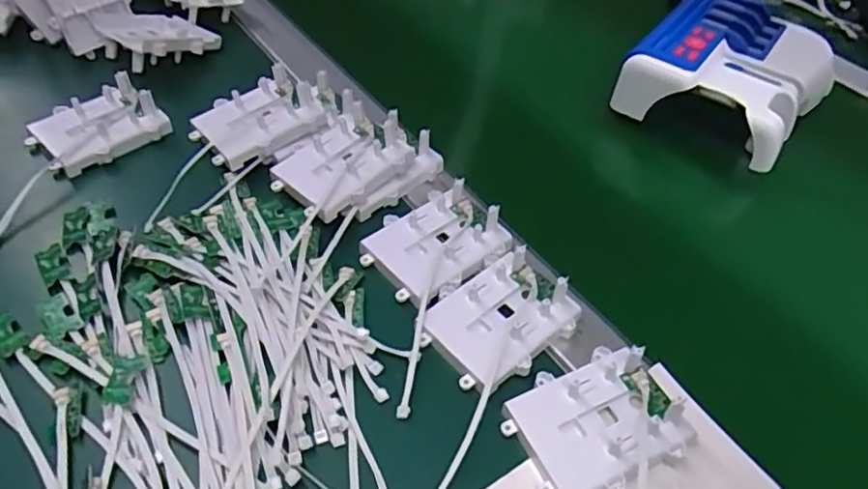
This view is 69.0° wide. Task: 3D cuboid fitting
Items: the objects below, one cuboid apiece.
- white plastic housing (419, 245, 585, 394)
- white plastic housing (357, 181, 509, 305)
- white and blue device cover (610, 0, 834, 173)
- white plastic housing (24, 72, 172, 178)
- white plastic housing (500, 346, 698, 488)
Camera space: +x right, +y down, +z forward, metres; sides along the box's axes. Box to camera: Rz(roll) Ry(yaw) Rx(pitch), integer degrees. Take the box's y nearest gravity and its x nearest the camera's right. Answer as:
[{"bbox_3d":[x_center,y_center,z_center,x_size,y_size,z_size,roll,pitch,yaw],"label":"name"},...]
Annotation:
[{"bbox_3d":[0.036,0.040,0.364,0.077,0.022,0.066,-31,59,-27],"label":"white plastic housing"},{"bbox_3d":[0.001,-0.004,0.399,0.080,0.018,0.067,-33,60,-28],"label":"white plastic housing"},{"bbox_3d":[0.250,-0.147,0.528,0.136,0.052,0.168,32,54,20],"label":"white and blue device cover"},{"bbox_3d":[-0.248,-0.090,0.465,0.084,0.027,0.059,-30,59,-27],"label":"white plastic housing"},{"bbox_3d":[0.083,0.091,0.328,0.080,0.020,0.064,-18,54,-20],"label":"white plastic housing"}]

